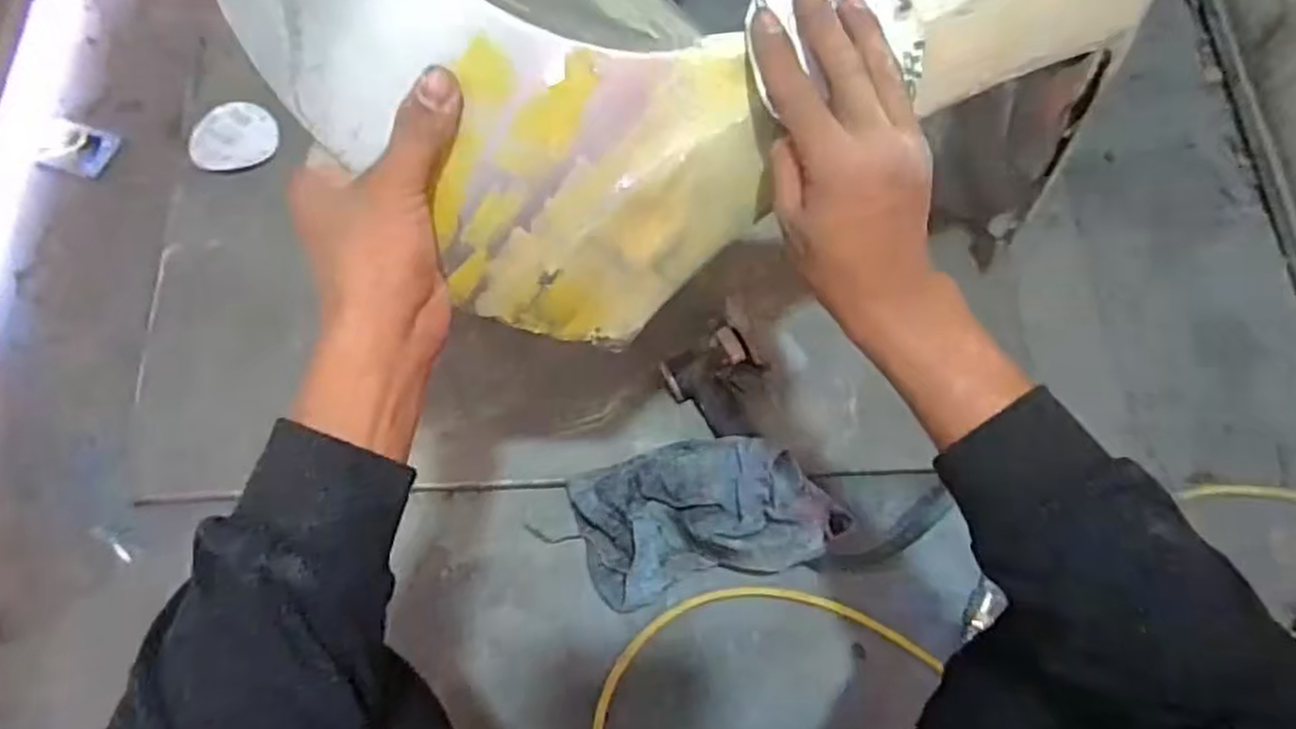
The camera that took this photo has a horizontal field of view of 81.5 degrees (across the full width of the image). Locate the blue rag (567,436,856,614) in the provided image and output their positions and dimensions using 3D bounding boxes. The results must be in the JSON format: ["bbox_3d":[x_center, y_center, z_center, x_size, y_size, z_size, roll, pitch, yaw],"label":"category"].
[{"bbox_3d":[0.050,0.138,0.688,0.224,0.113,0.131,-13,74,-5],"label":"blue rag"}]

